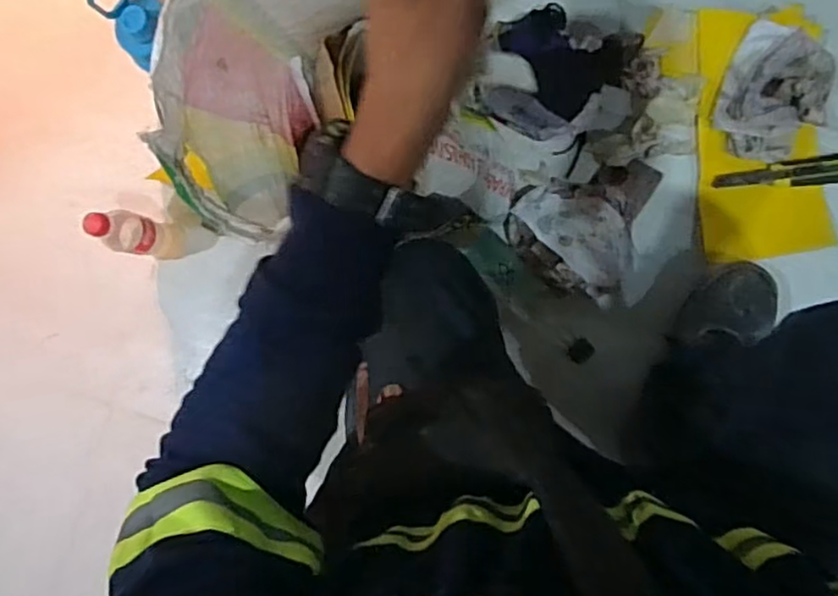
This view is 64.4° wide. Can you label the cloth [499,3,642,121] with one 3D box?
[{"bbox_3d":[0.203,-0.326,0.880,0.169,0.090,0.148,-36,84,5],"label":"cloth"}]

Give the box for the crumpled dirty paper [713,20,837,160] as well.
[{"bbox_3d":[0.456,-0.261,0.856,0.127,0.063,0.156,21,91,7],"label":"crumpled dirty paper"}]

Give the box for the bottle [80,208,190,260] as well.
[{"bbox_3d":[-0.389,-0.087,0.910,0.053,0.194,0.055,13,90,7],"label":"bottle"}]

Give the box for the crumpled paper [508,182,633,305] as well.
[{"bbox_3d":[0.214,-0.086,0.886,0.153,0.061,0.179,-45,84,4],"label":"crumpled paper"}]

